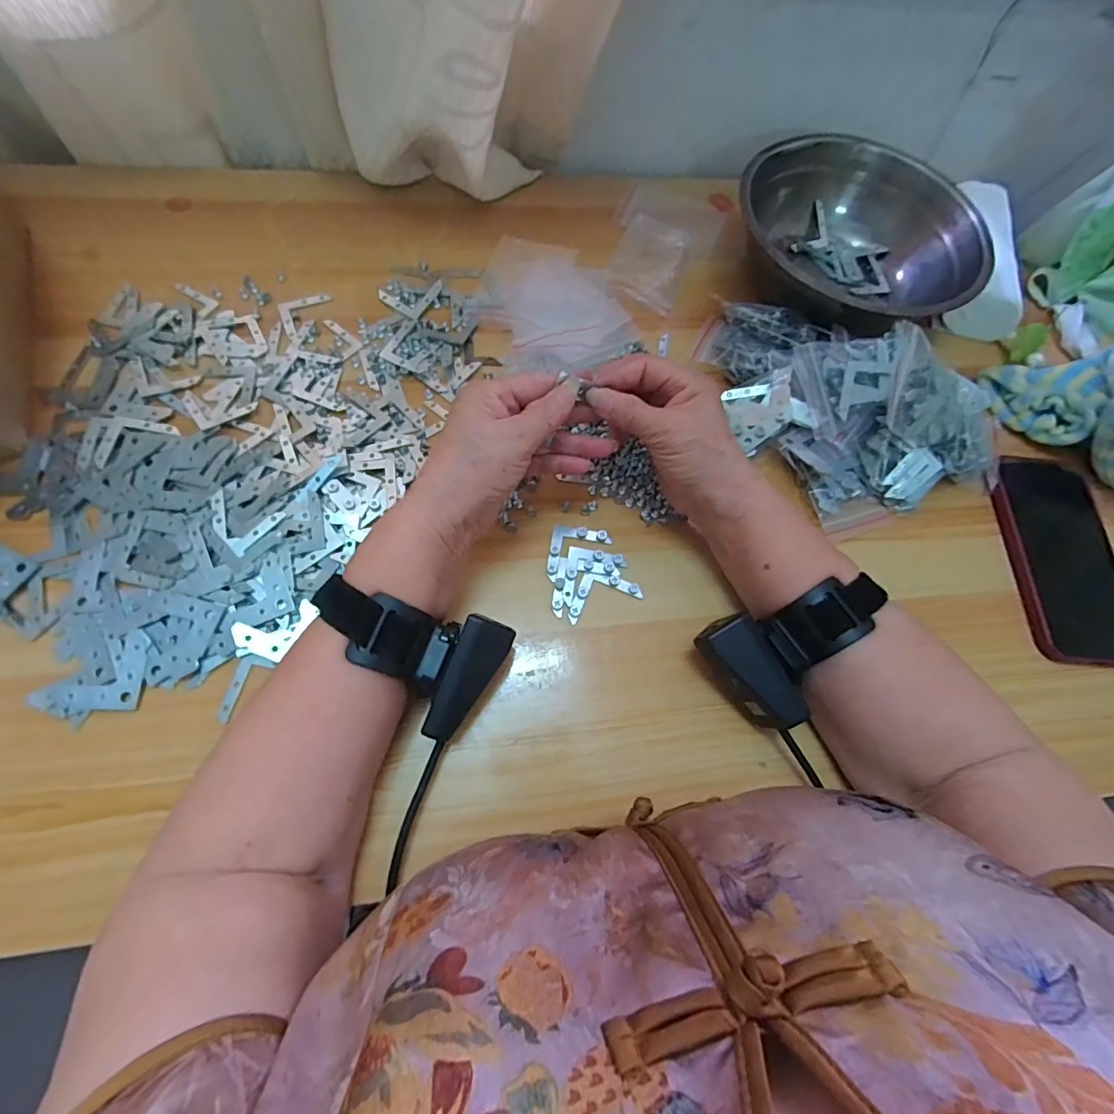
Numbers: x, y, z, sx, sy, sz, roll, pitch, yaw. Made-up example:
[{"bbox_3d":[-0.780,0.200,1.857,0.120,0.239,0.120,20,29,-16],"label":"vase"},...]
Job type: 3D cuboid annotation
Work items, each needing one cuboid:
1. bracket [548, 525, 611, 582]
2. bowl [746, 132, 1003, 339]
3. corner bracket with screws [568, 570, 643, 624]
[{"bbox_3d":[0.009,-0.009,0.358,0.053,0.006,0.031,-35,75,-17],"label":"bracket"},{"bbox_3d":[0.263,-0.266,0.448,0.193,0.078,0.189,2,68,-5],"label":"bowl"},{"bbox_3d":[0.029,0.022,0.345,0.052,0.004,0.030,-17,71,-12],"label":"corner bracket with screws"}]

